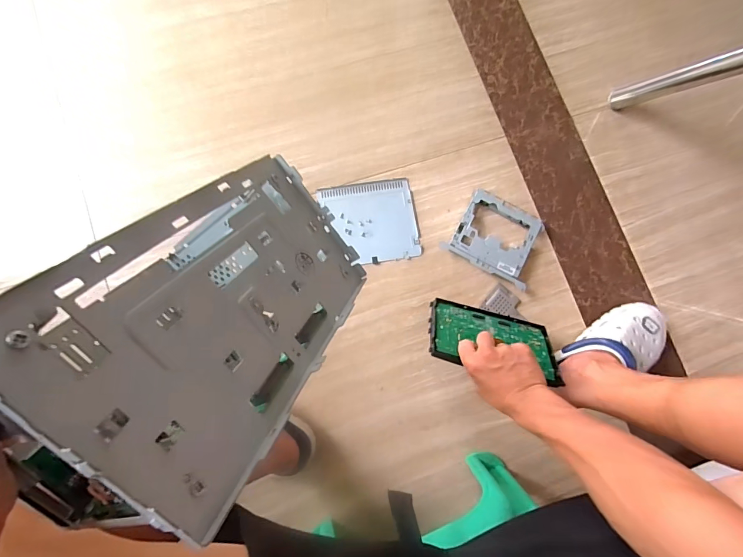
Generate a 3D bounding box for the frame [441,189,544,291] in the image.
[{"bbox_3d":[0.237,-0.077,0.735,0.157,0.035,0.138,28,83,2],"label":"frame"}]

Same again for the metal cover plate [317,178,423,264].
[{"bbox_3d":[0.000,-0.108,0.737,0.175,0.009,0.156,-8,83,-3],"label":"metal cover plate"}]

